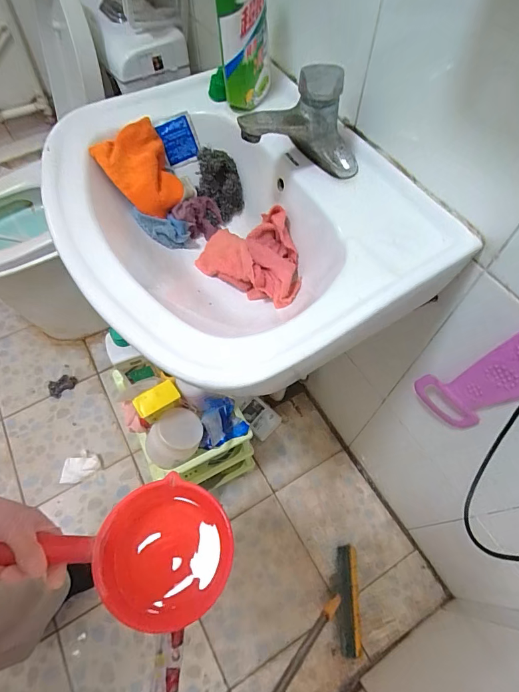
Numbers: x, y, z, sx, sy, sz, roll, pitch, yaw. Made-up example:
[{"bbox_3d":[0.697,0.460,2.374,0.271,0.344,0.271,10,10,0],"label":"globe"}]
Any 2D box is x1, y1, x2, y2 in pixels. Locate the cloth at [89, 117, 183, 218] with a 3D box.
[{"bbox_3d":[-0.160,-0.256,0.542,0.118,0.032,0.109,47,54,-24],"label":"cloth"}]

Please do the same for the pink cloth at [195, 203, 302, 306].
[{"bbox_3d":[-0.008,-0.133,0.535,0.166,0.073,0.099,31,66,17],"label":"pink cloth"}]

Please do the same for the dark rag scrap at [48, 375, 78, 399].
[{"bbox_3d":[-0.629,0.126,1.198,0.087,0.024,0.054,-37,66,-18],"label":"dark rag scrap"}]

